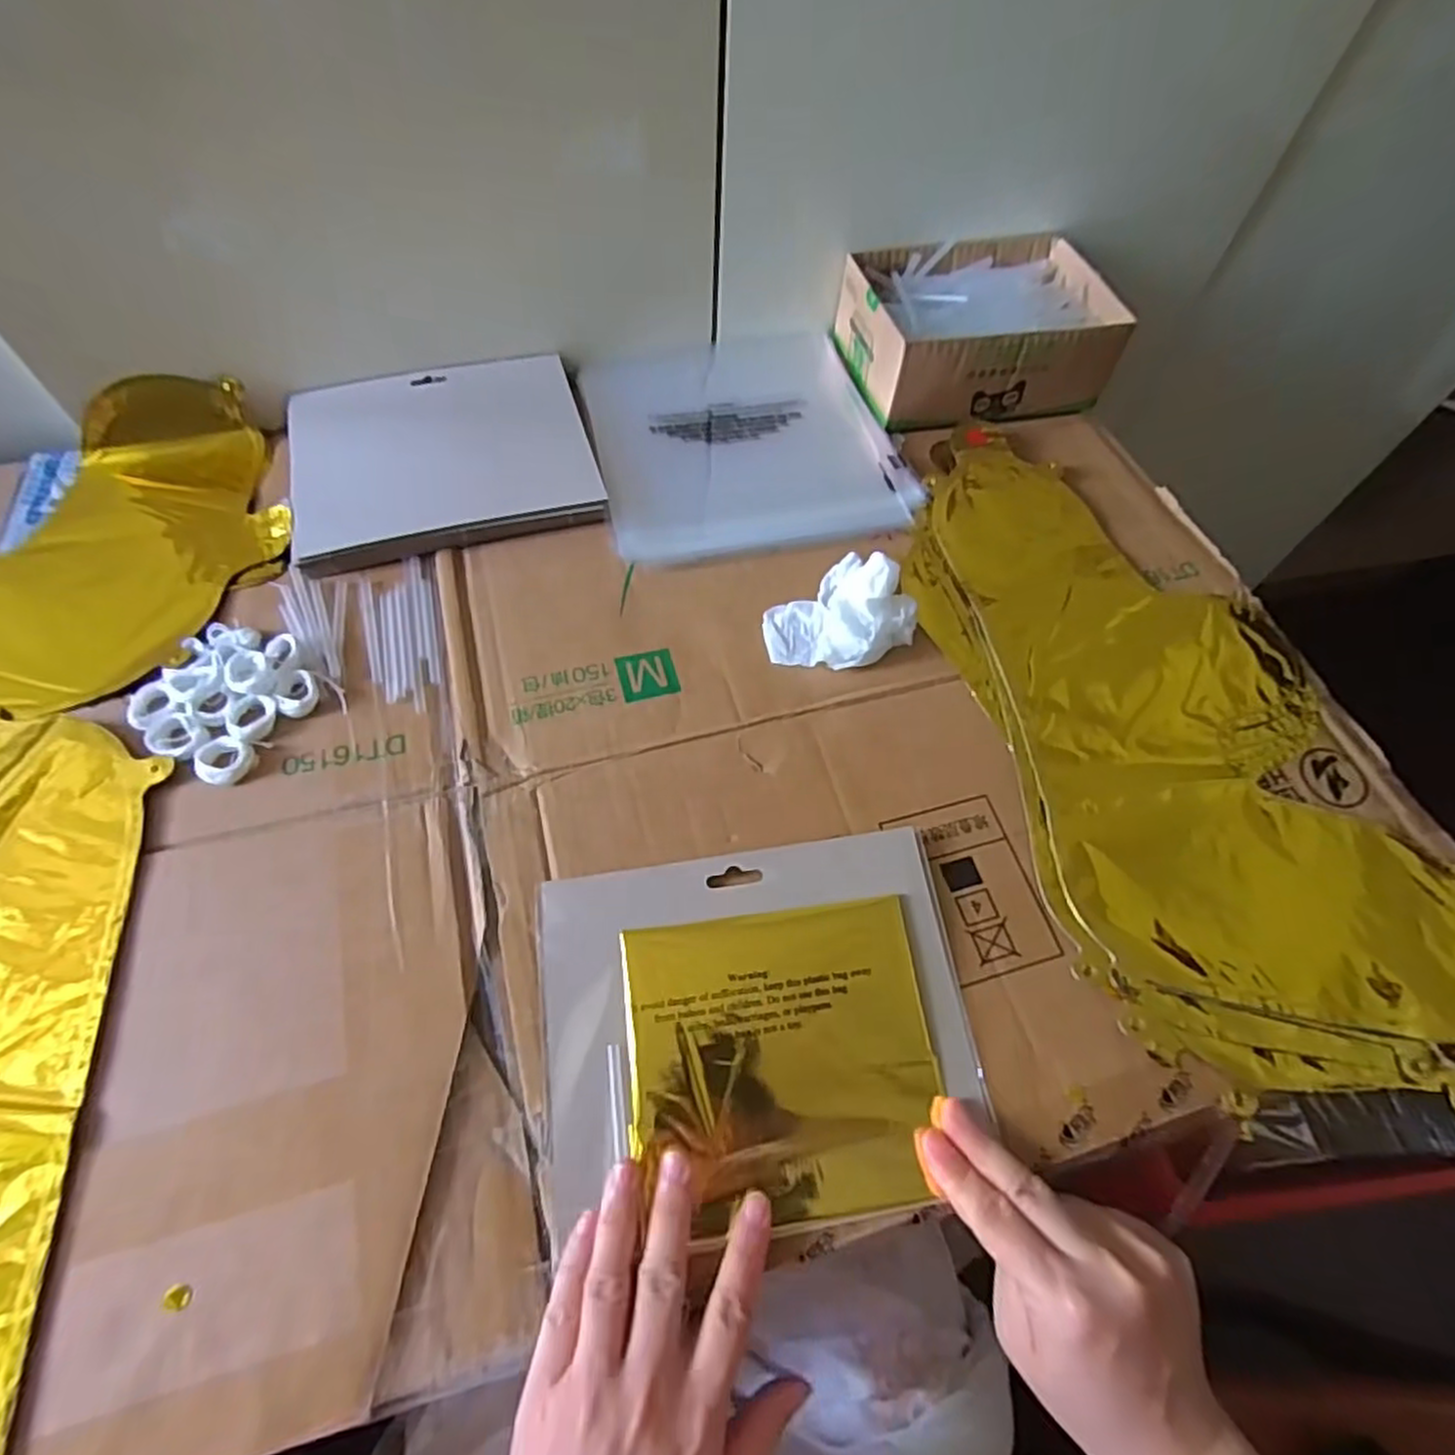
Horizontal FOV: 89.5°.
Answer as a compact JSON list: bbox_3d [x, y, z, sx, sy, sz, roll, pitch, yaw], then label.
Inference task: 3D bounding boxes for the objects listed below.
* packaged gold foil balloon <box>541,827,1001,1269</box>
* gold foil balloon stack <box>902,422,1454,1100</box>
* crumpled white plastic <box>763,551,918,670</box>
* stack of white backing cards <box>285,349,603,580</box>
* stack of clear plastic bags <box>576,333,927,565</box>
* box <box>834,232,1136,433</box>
[{"bbox_3d":[0.015,0.137,0.343,0.197,0.010,0.159,-7,66,-7],"label":"packaged gold foil balloon"},{"bbox_3d":[0.262,-0.018,0.439,0.237,0.017,0.437,-9,60,-9],"label":"gold foil balloon stack"},{"bbox_3d":[0.067,-0.069,0.440,0.086,0.037,0.066,-33,66,-21],"label":"crumpled white plastic"},{"bbox_3d":[-0.192,-0.186,0.498,0.190,0.015,0.161,-14,61,-12],"label":"stack of white backing cards"},{"bbox_3d":[0.009,-0.219,0.541,0.210,0.012,0.226,-10,60,-10],"label":"stack of clear plastic bags"},{"bbox_3d":[0.192,-0.305,0.566,0.191,0.066,0.138,-13,61,-11],"label":"box"}]

